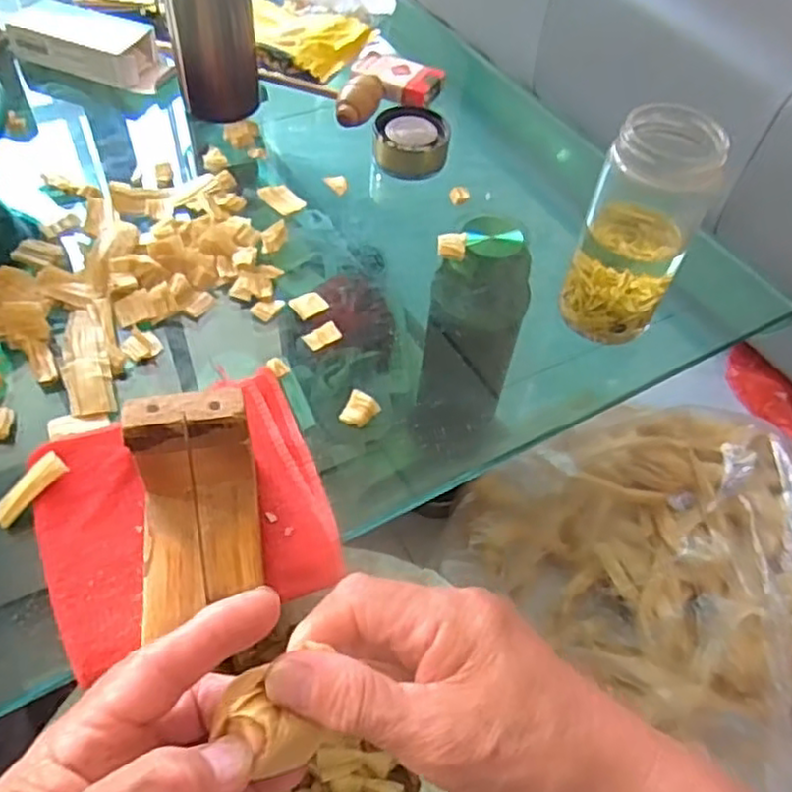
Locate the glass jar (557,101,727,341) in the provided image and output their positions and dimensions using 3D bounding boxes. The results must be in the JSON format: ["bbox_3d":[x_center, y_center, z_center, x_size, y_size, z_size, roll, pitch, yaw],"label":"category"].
[{"bbox_3d":[0.164,-0.111,0.461,0.068,0.146,0.066,3,53,-3],"label":"glass jar"}]

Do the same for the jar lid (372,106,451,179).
[{"bbox_3d":[0.013,-0.227,0.614,0.065,0.034,0.057,-1,53,-6],"label":"jar lid"}]

